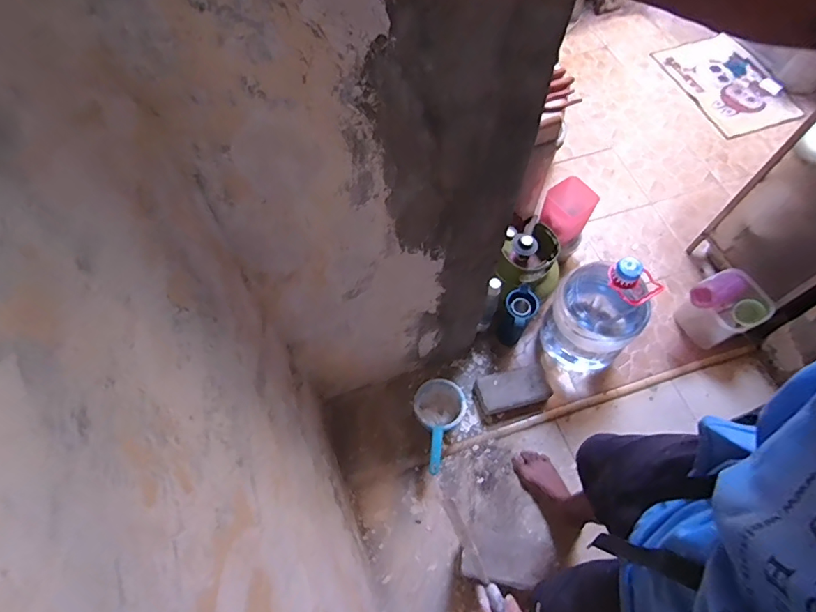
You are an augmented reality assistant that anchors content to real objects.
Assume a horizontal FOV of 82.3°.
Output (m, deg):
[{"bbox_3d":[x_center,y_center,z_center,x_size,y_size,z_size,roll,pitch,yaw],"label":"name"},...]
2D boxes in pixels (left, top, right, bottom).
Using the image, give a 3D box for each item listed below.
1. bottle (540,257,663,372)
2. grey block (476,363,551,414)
[{"bbox_3d":[0.536,0.015,1.323,0.234,0.469,0.222,-1,62,1],"label":"bottle"},{"bbox_3d":[0.320,0.255,1.424,0.205,0.076,0.112,-11,63,-5],"label":"grey block"}]

